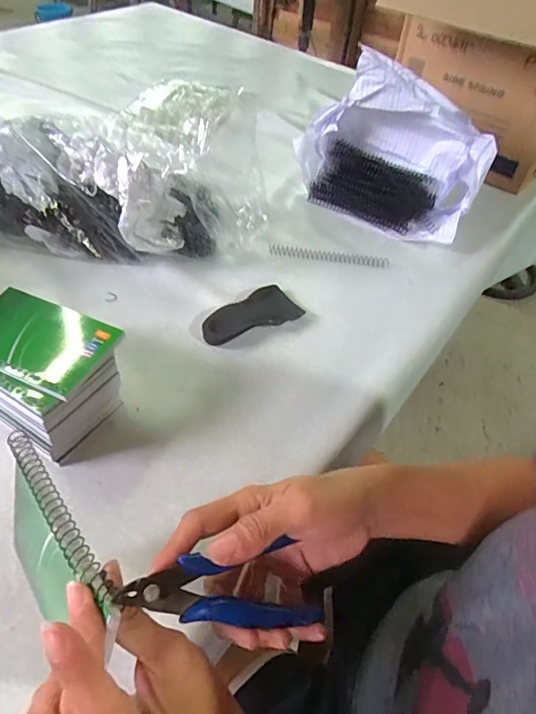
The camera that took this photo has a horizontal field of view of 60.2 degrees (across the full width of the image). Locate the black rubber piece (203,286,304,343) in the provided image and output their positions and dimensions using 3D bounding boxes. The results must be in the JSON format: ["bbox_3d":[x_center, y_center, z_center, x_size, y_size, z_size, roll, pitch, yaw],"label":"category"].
[{"bbox_3d":[-0.022,-0.052,0.537,0.120,0.018,0.057,-17,53,-19],"label":"black rubber piece"}]

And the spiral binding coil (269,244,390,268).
[{"bbox_3d":[0.082,-0.136,0.626,0.159,0.014,0.013,8,49,1],"label":"spiral binding coil"}]

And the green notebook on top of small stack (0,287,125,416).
[{"bbox_3d":[-0.207,-0.012,0.401,0.129,0.018,0.092,21,51,12],"label":"green notebook on top of small stack"}]

